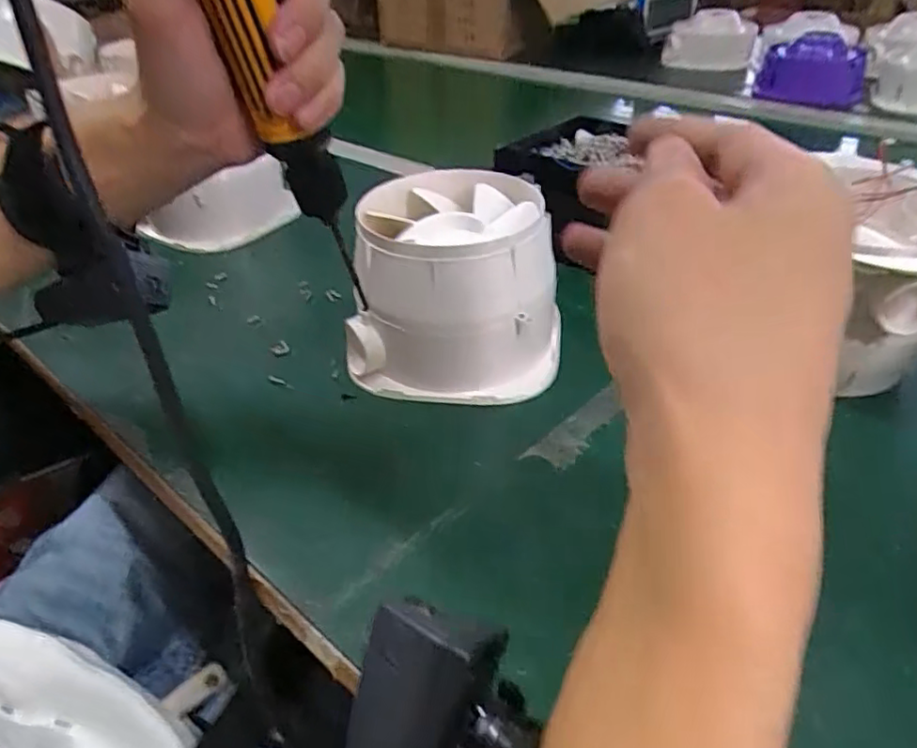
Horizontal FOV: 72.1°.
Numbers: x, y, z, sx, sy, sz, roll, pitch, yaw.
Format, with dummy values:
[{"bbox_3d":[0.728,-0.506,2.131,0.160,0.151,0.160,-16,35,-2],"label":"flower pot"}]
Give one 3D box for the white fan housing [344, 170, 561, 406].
[{"bbox_3d":[0.001,-0.059,0.403,0.122,0.096,0.122,6,39,13],"label":"white fan housing"}]

